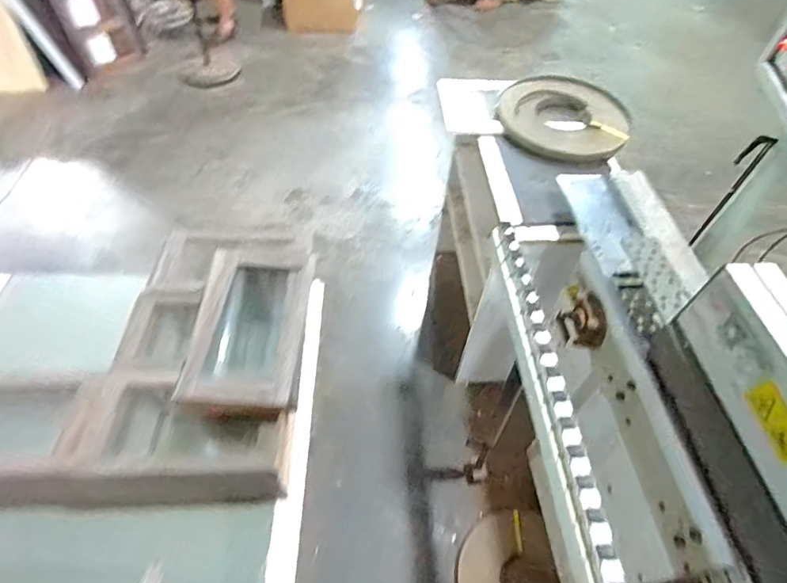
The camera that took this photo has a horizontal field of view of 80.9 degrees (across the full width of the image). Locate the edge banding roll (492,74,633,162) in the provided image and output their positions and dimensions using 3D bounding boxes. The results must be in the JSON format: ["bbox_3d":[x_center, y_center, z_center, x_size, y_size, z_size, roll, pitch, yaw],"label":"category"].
[{"bbox_3d":[0.536,-0.560,1.463,0.399,0.035,0.316,19,70,13],"label":"edge banding roll"}]

